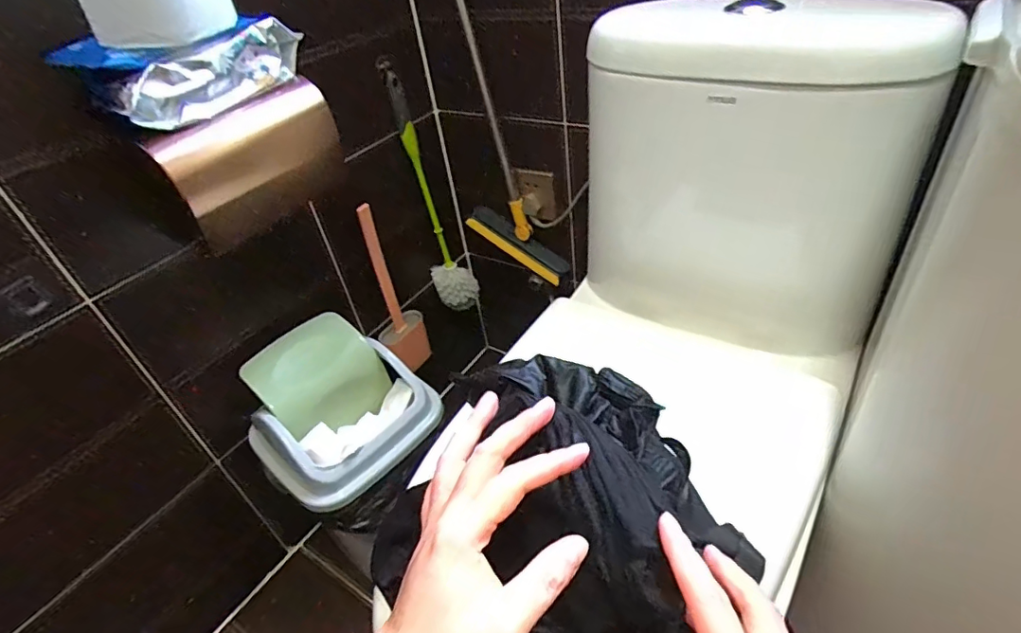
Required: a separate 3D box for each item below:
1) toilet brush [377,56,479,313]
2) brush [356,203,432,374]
[{"bbox_3d":[-0.127,-0.200,0.923,0.079,0.445,0.068,-11,40,-4],"label":"toilet brush"},{"bbox_3d":[-0.198,-0.041,0.883,0.076,0.331,0.057,-18,41,-12],"label":"brush"}]

